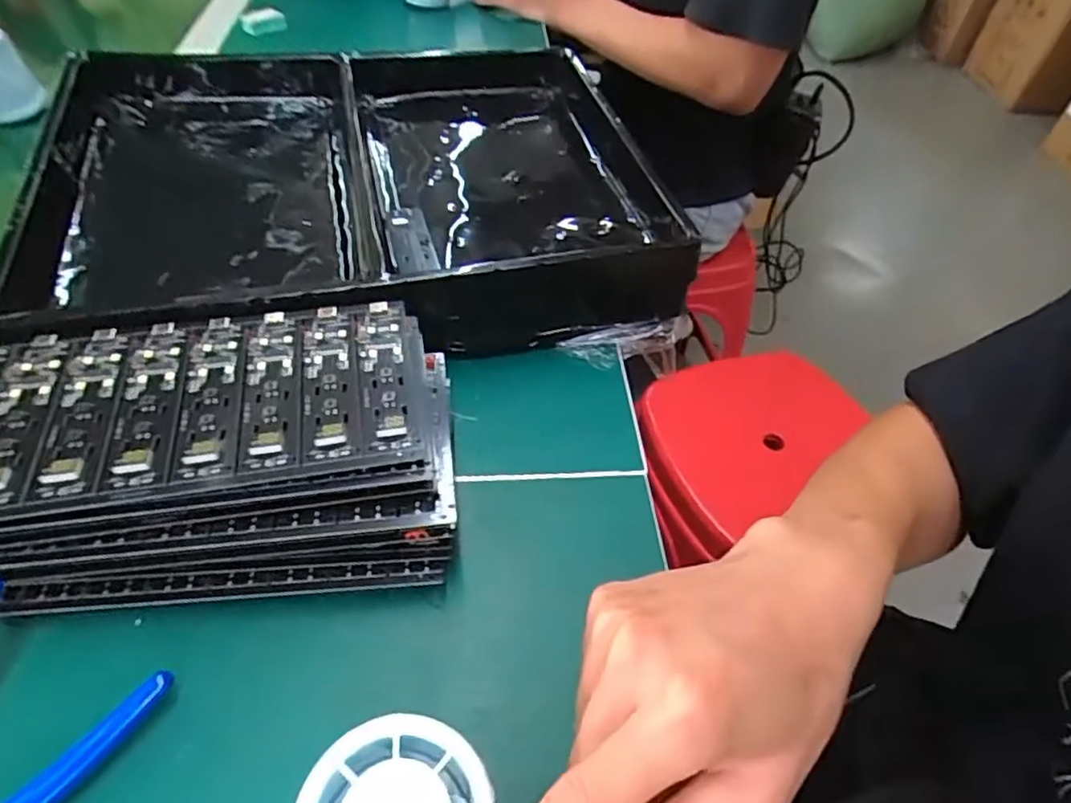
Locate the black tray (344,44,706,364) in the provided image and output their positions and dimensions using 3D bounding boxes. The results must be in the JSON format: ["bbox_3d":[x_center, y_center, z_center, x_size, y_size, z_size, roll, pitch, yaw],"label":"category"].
[{"bbox_3d":[-0.024,-0.151,0.459,0.185,0.072,0.275,-9,50,-12],"label":"black tray"}]

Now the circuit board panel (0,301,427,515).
[{"bbox_3d":[-0.153,-0.002,0.281,0.197,0.009,0.096,-7,50,-10],"label":"circuit board panel"}]

